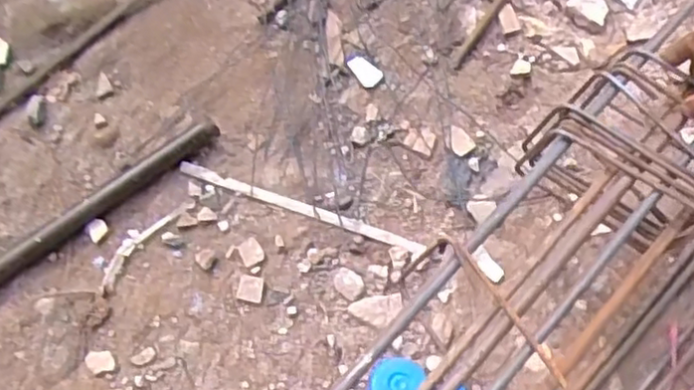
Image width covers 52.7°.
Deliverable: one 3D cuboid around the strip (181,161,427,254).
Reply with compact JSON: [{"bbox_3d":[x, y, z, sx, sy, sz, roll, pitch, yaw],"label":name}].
[{"bbox_3d":[-0.045,0.013,0.712,0.257,0.009,0.015,19,77,2],"label":"strip"}]

